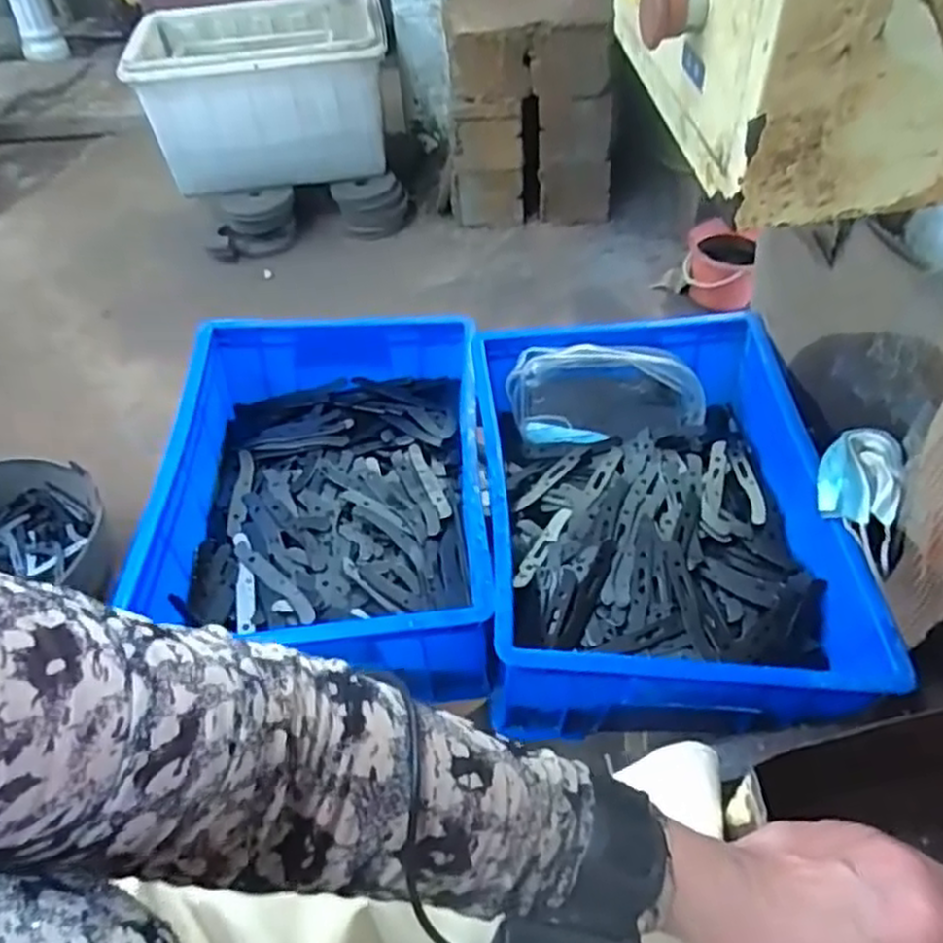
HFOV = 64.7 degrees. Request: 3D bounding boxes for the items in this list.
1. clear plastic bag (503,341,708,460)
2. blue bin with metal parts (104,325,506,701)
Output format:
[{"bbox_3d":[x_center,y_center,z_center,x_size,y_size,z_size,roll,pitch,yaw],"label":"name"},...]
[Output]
[{"bbox_3d":[0.145,-0.085,0.789,0.204,0.062,0.087,-5,50,-1],"label":"clear plastic bag"},{"bbox_3d":[-0.140,0.012,0.727,0.301,0.101,0.404,-3,50,0],"label":"blue bin with metal parts"}]

